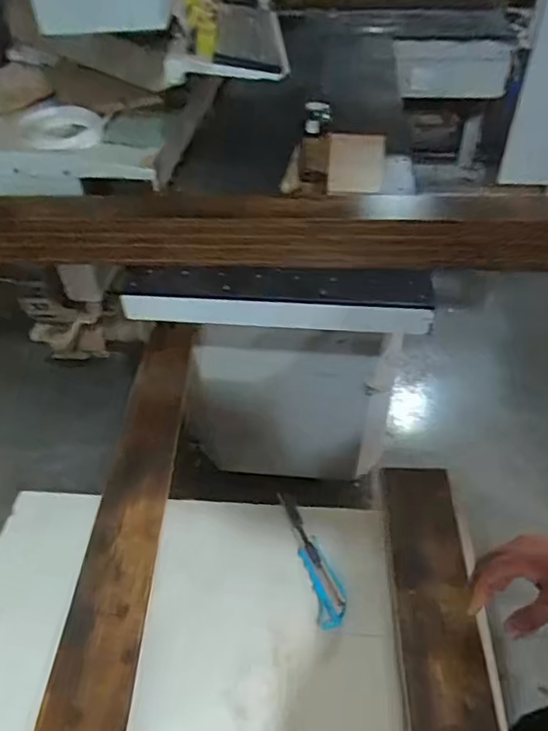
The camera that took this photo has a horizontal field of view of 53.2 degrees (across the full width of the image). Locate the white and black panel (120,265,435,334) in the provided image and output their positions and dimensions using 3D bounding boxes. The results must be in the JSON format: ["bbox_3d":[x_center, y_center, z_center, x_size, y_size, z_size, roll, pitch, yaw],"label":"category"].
[{"bbox_3d":[0.005,-0.135,1.099,0.608,0.091,0.102,3,44,5],"label":"white and black panel"}]

